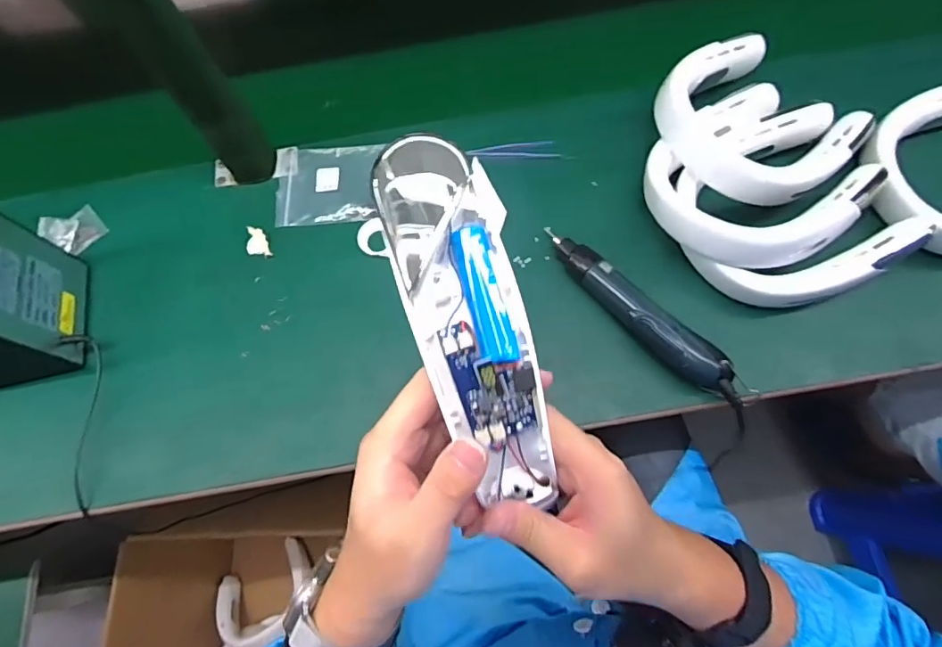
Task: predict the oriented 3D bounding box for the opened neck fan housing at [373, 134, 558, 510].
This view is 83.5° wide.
[{"bbox_3d":[0.002,0.003,0.262,0.054,0.036,0.189,-18,93,-3],"label":"opened neck fan housing"}]

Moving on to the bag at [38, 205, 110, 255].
[{"bbox_3d":[-0.465,-0.114,0.615,0.063,0.016,0.057,31,75,14],"label":"bag"}]

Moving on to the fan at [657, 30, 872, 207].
[{"bbox_3d":[0.294,-0.212,0.540,0.179,0.046,0.183,-1,70,3],"label":"fan"}]

